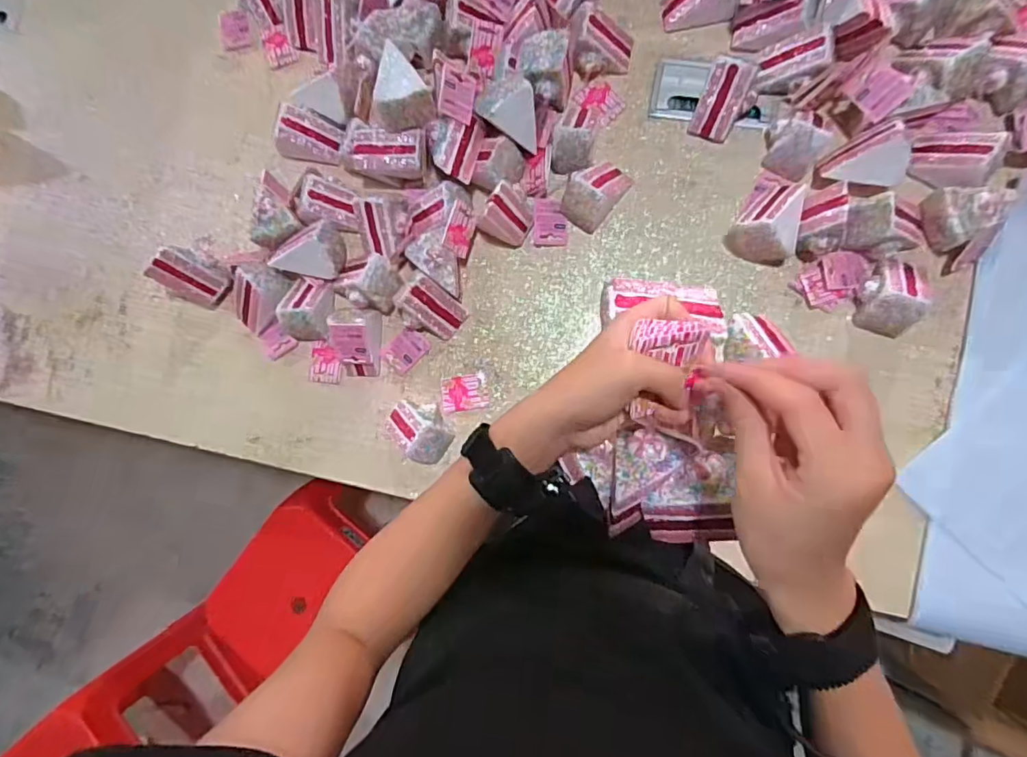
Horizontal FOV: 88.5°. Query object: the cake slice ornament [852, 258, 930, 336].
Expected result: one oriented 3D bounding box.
[{"bbox_3d":[0.438,-0.097,0.605,0.066,0.052,0.090,6,86,7],"label":"cake slice ornament"}]

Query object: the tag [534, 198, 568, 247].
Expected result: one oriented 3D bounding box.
[{"bbox_3d":[0.049,-0.201,0.683,0.043,0.004,0.058,0,102,2],"label":"tag"}]

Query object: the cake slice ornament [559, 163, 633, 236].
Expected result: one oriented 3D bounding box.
[{"bbox_3d":[0.099,-0.236,0.648,0.060,0.055,0.088,39,90,8],"label":"cake slice ornament"}]

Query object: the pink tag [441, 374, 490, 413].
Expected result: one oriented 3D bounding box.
[{"bbox_3d":[-0.063,0.019,0.679,0.058,0.004,0.044,-7,84,4],"label":"pink tag"}]

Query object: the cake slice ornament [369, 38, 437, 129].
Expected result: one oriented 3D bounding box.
[{"bbox_3d":[-0.130,-0.344,0.619,0.070,0.045,0.084,-2,86,7],"label":"cake slice ornament"}]

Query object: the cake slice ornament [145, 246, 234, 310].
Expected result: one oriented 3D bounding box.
[{"bbox_3d":[-0.427,-0.139,0.698,0.065,0.094,0.037,-45,48,0],"label":"cake slice ornament"}]

